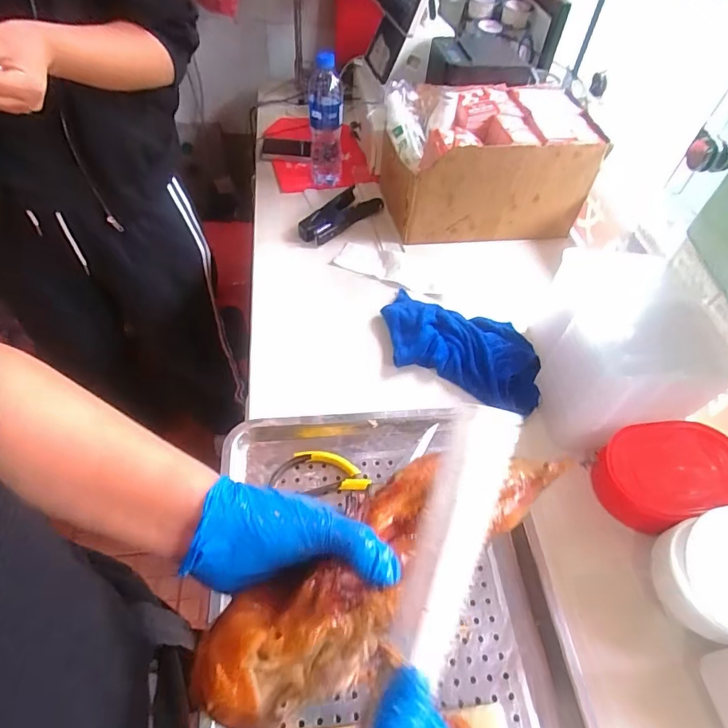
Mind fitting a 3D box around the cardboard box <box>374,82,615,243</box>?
[{"bbox_3d":[0.217,-0.368,0.866,0.341,0.195,0.203,-1,53,-6],"label":"cardboard box"}]

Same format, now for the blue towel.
[{"bbox_3d":[0.146,-0.031,0.716,0.252,0.052,0.147,19,53,10],"label":"blue towel"}]

